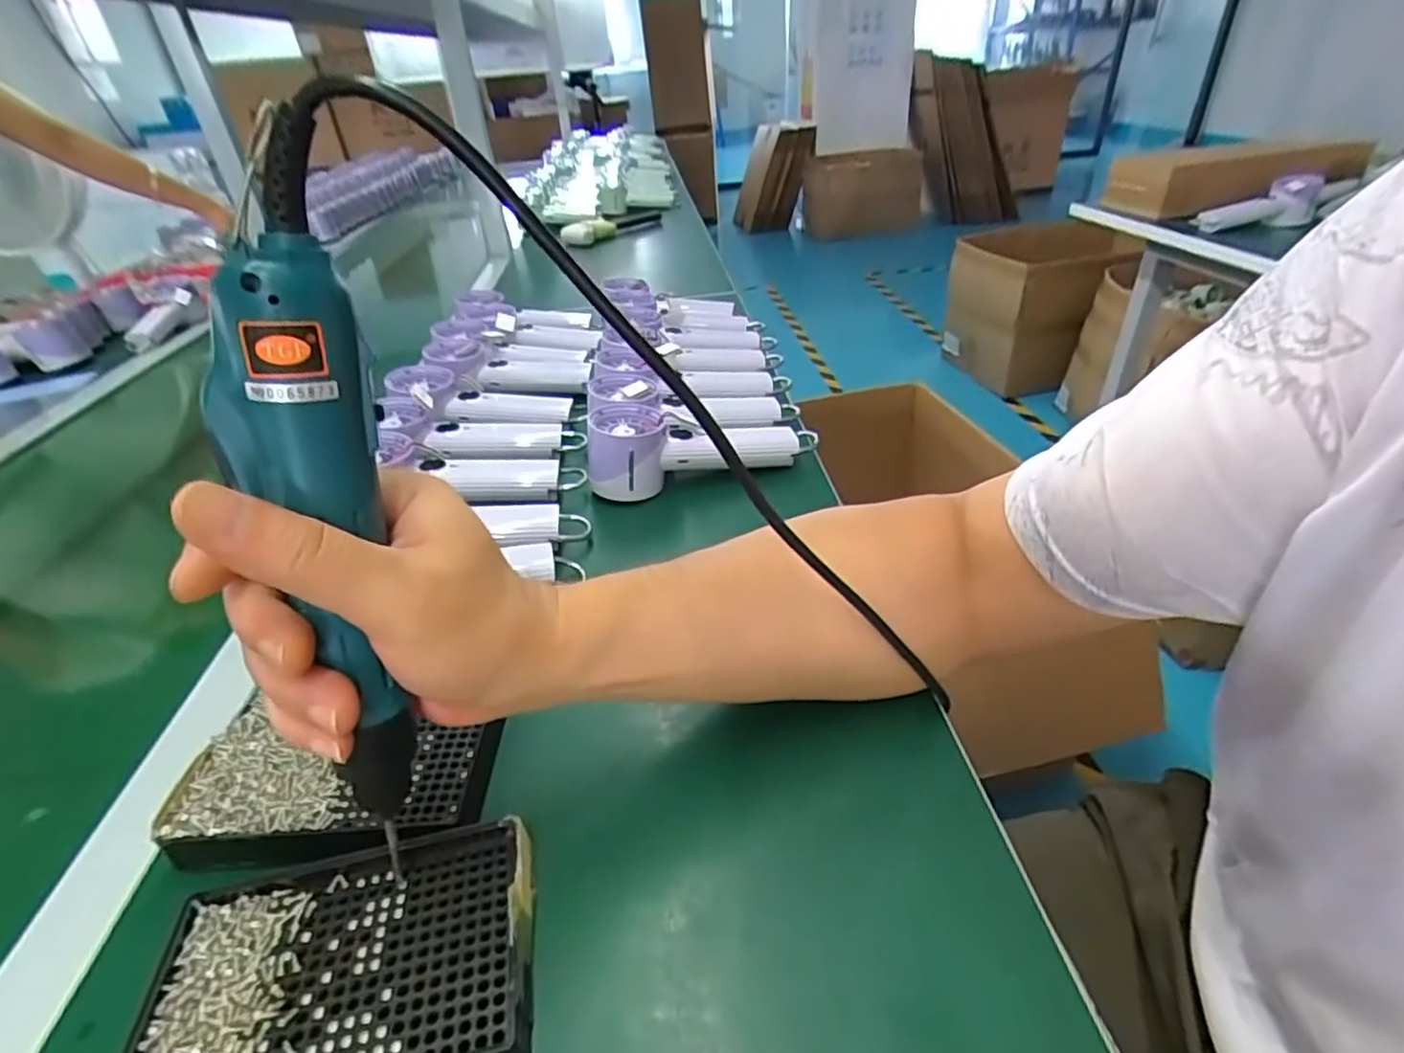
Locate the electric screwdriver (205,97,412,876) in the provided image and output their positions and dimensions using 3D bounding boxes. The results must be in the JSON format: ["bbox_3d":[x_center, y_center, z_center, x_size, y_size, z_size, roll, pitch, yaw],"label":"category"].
[{"bbox_3d":[-0.122,0.003,0.212,0.033,0.230,0.028,4,21,9],"label":"electric screwdriver"}]

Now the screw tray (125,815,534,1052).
[{"bbox_3d":[-0.138,0.172,0.258,0.139,0.021,0.096,-9,35,-9],"label":"screw tray"}]

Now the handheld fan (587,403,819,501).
[{"bbox_3d":[0.002,-0.074,0.559,0.195,0.056,0.059,-12,36,-11],"label":"handheld fan"}]

